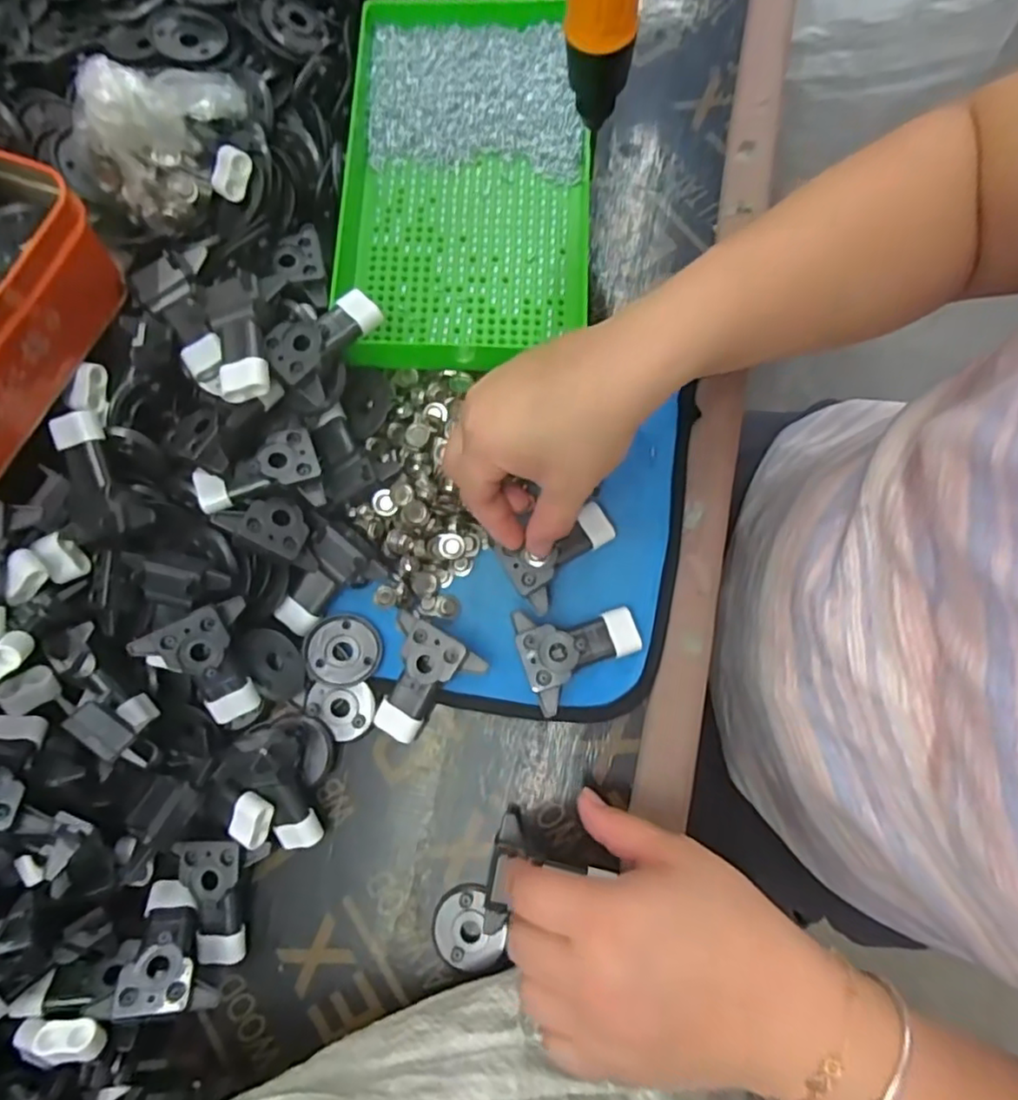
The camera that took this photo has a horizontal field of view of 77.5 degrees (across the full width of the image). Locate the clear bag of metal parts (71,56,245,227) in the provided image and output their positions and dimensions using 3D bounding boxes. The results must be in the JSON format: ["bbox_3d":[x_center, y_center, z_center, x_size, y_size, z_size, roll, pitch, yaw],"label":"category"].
[{"bbox_3d":[-0.177,-0.214,0.327,0.087,0.058,0.054,-34,78,-3],"label":"clear bag of metal parts"}]

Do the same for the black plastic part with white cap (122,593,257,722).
[{"bbox_3d":[-0.156,0.059,0.340,0.052,0.015,0.067,-36,124,-10],"label":"black plastic part with white cap"}]

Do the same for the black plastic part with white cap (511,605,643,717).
[{"bbox_3d":[0.038,0.058,0.342,0.066,0.015,0.053,-7,78,3],"label":"black plastic part with white cap"}]

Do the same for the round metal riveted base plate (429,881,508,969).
[{"bbox_3d":[-0.020,0.201,0.339,0.039,0.009,0.040,-1,79,4],"label":"round metal riveted base plate"}]

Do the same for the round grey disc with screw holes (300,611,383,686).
[{"bbox_3d":[-0.094,0.057,0.361,0.042,0.004,0.041,4,64,-9],"label":"round grey disc with screw holes"}]

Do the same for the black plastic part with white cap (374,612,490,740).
[{"bbox_3d":[-0.049,0.074,0.349,0.052,0.025,0.062,28,82,9],"label":"black plastic part with white cap"}]

